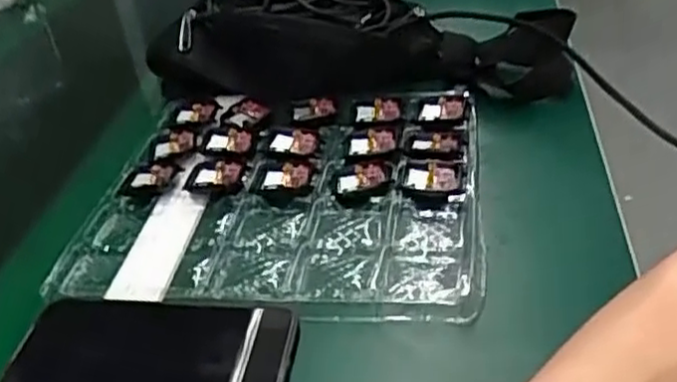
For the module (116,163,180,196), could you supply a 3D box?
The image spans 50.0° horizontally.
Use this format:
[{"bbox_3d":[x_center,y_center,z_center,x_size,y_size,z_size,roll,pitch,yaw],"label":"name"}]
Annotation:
[{"bbox_3d":[-0.151,-0.009,0.577,0.043,0.008,0.043,-1,35,10],"label":"module"}]

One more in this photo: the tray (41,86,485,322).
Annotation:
[{"bbox_3d":[-0.038,-0.004,0.552,0.281,0.020,0.256,1,36,11],"label":"tray"}]

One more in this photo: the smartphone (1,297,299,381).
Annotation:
[{"bbox_3d":[-0.107,0.093,0.422,0.160,0.013,0.081,0,36,9],"label":"smartphone"}]

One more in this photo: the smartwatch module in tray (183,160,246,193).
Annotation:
[{"bbox_3d":[-0.097,-0.012,0.564,0.049,0.007,0.036,2,36,15],"label":"smartwatch module in tray"}]

